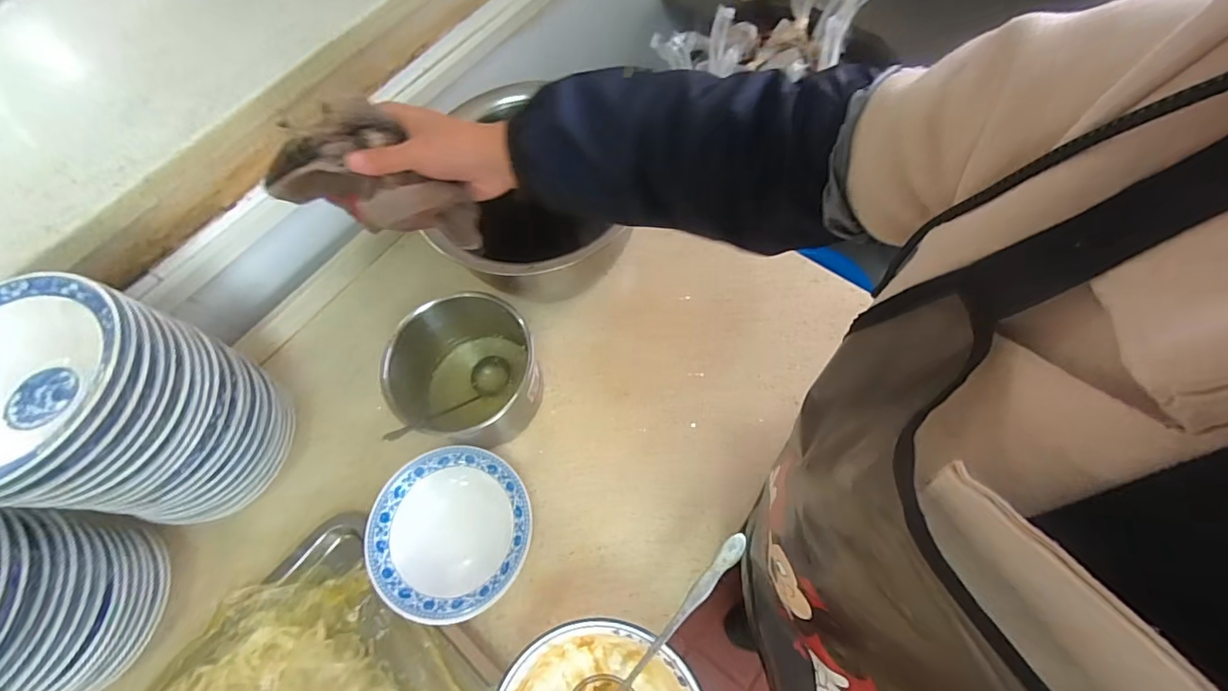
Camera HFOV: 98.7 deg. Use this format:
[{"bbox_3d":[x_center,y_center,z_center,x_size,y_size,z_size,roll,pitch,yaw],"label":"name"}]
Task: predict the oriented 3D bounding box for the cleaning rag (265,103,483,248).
[{"bbox_3d":[-0.191,-0.129,0.424,0.165,0.063,0.083,21,69,3],"label":"cleaning rag"}]

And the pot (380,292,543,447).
[{"bbox_3d":[-0.154,0.033,0.585,0.137,0.108,0.141,-1,66,2],"label":"pot"}]

